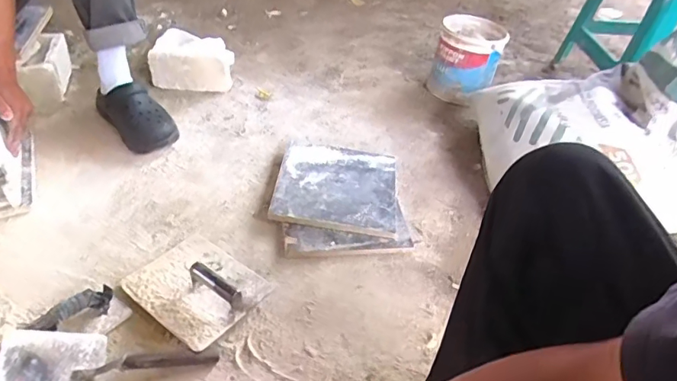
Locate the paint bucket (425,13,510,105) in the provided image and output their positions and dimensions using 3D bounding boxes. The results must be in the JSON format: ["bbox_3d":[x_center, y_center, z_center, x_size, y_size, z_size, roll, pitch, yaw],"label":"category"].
[{"bbox_3d":[0.365,-0.375,1.392,0.179,0.198,0.204,21,45,12],"label":"paint bucket"}]

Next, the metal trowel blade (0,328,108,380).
[{"bbox_3d":[-0.393,0.246,0.668,0.127,0.010,0.109,21,42,-36],"label":"metal trowel blade"}]

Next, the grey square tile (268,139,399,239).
[{"bbox_3d":[0.000,-0.017,1.022,0.248,0.015,0.253,10,44,-4],"label":"grey square tile"}]

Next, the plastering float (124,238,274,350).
[{"bbox_3d":[-0.232,0.145,0.800,0.196,0.067,0.168,32,49,23],"label":"plastering float"}]

